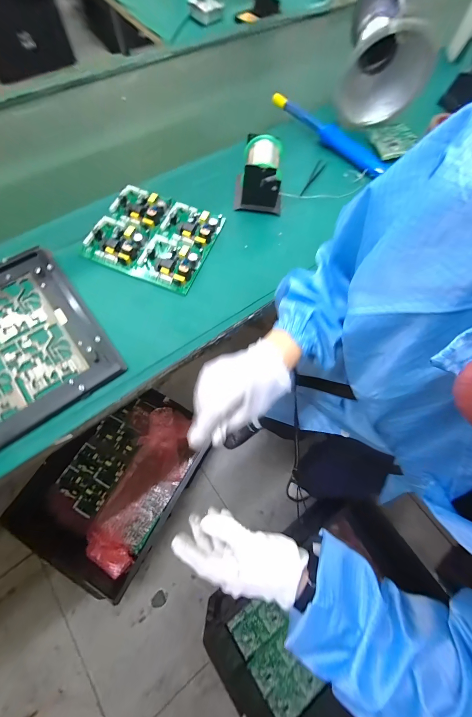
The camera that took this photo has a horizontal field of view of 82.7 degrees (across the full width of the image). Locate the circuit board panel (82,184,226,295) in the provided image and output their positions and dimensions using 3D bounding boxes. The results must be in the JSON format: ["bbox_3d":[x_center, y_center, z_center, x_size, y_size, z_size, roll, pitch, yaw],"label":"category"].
[{"bbox_3d":[-0.140,-0.212,0.461,0.187,0.030,0.166,19,68,9],"label":"circuit board panel"}]

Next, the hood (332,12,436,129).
[{"bbox_3d":[0.319,-0.614,0.566,0.163,0.162,0.164,26,70,12],"label":"hood"}]

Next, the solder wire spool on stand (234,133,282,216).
[{"bbox_3d":[0.044,-0.332,0.487,0.088,0.083,0.092,4,67,3],"label":"solder wire spool on stand"}]

